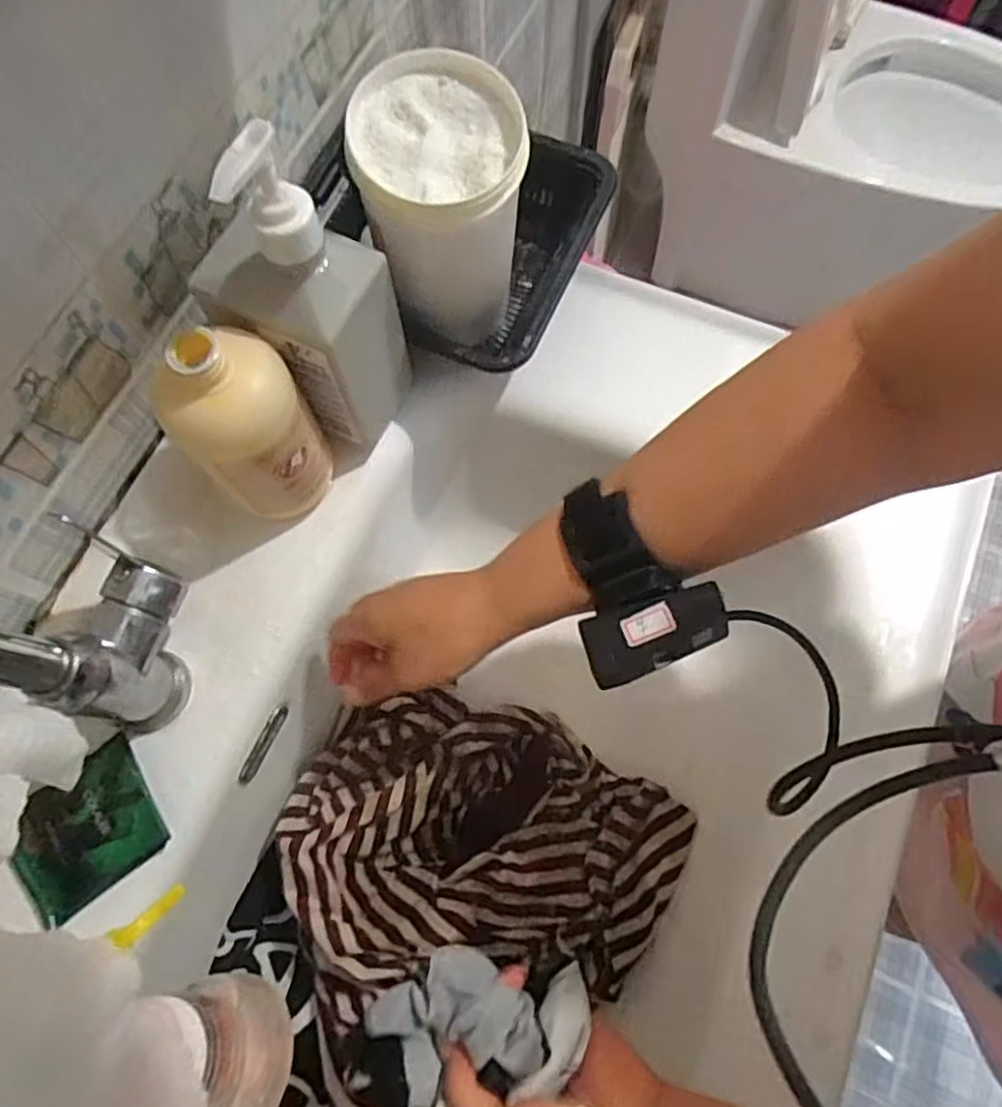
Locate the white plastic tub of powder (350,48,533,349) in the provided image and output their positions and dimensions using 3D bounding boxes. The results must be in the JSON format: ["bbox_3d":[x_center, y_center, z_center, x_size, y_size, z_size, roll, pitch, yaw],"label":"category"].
[{"bbox_3d":[-0.031,-0.196,0.412,0.087,0.144,0.086,0,71,1],"label":"white plastic tub of powder"}]

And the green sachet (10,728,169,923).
[{"bbox_3d":[-0.232,0.155,0.384,0.075,0.013,0.071,-38,72,-7],"label":"green sachet"}]

